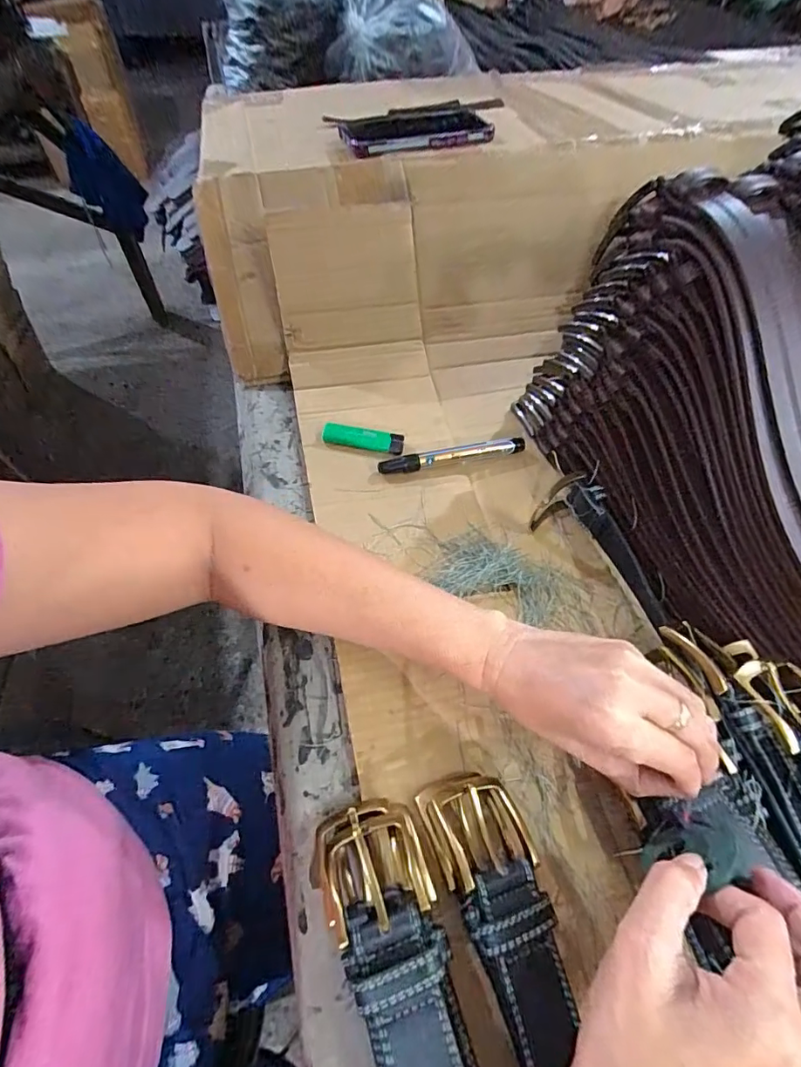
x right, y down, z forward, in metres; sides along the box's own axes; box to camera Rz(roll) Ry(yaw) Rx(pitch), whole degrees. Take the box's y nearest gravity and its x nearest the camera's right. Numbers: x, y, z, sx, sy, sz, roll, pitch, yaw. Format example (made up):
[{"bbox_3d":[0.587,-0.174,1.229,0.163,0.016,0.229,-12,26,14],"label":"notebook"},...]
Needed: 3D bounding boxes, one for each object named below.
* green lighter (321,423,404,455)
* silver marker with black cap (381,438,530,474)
[{"bbox_3d":[-0.036,-0.093,0.480,0.078,0.008,0.024,10,55,7],"label":"green lighter"},{"bbox_3d":[0.051,-0.077,0.470,0.144,0.012,0.018,-13,56,-9],"label":"silver marker with black cap"}]

